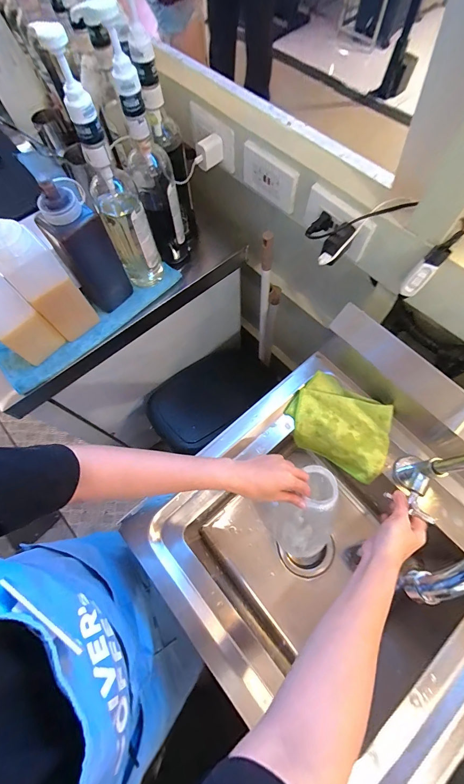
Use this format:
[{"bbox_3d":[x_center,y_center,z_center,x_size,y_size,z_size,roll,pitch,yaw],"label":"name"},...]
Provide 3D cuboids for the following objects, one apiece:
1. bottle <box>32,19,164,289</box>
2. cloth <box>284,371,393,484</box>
[{"bbox_3d":[-0.185,-0.314,0.498,0.067,0.365,0.074,-30,71,-9],"label":"bottle"},{"bbox_3d":[0.188,0.058,0.544,0.177,0.076,0.120,39,75,15],"label":"cloth"}]

